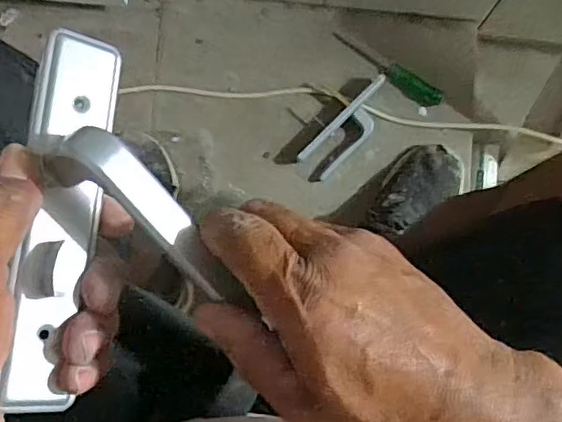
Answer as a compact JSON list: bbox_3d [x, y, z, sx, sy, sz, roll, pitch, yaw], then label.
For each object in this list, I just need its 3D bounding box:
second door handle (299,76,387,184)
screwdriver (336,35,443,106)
[{"bbox_3d":[0.105,-0.122,0.867,0.171,0.038,0.056,-43,85,-1],"label":"second door handle"},{"bbox_3d":[0.161,-0.209,0.857,0.175,0.023,0.027,39,89,20],"label":"screwdriver"}]

